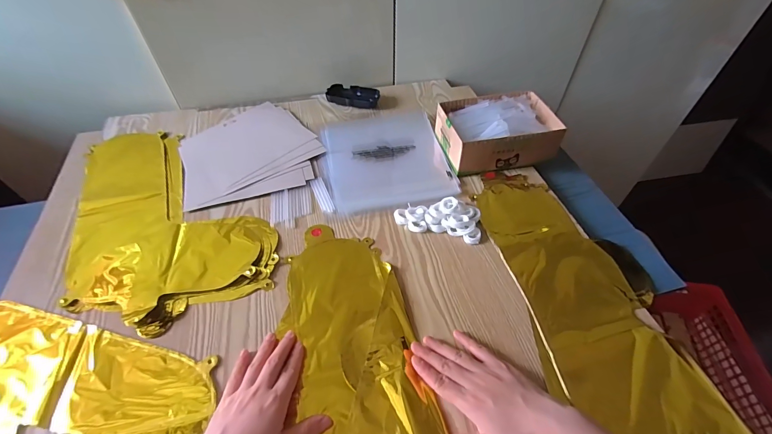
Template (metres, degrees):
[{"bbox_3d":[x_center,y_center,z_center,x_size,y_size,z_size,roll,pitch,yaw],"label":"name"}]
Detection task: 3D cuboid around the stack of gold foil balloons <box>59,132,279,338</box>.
[{"bbox_3d":[-0.342,-0.021,0.550,0.253,0.011,0.417,-21,53,-16],"label":"stack of gold foil balloons"}]

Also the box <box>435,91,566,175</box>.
[{"bbox_3d":[0.191,-0.149,0.607,0.182,0.068,0.128,-9,50,-7],"label":"box"}]

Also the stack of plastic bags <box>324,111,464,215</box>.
[{"bbox_3d":[-0.002,-0.117,0.632,0.205,0.009,0.249,-9,50,-7],"label":"stack of plastic bags"}]

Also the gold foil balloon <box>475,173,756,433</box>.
[{"bbox_3d":[0.260,0.088,0.454,0.187,0.011,0.404,-6,50,-5],"label":"gold foil balloon"}]

